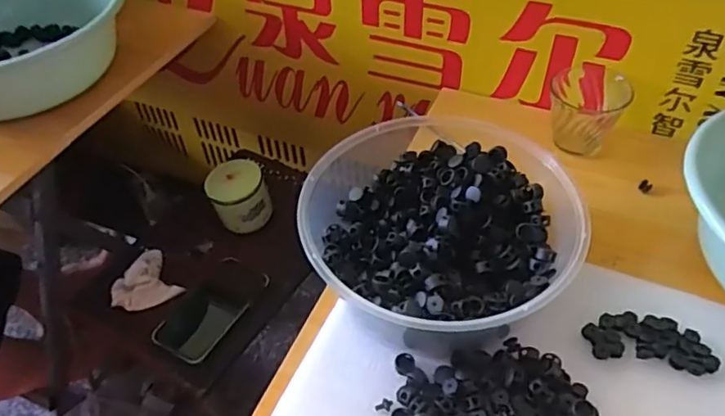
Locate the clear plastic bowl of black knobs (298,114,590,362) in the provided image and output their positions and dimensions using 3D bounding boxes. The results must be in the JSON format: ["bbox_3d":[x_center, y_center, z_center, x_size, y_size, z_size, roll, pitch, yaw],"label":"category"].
[{"bbox_3d":[0.065,0.022,0.526,0.227,0.082,0.239,-1,48,2],"label":"clear plastic bowl of black knobs"}]

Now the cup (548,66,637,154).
[{"bbox_3d":[0.262,-0.111,0.670,0.083,0.082,0.079,-1,48,2],"label":"cup"}]

